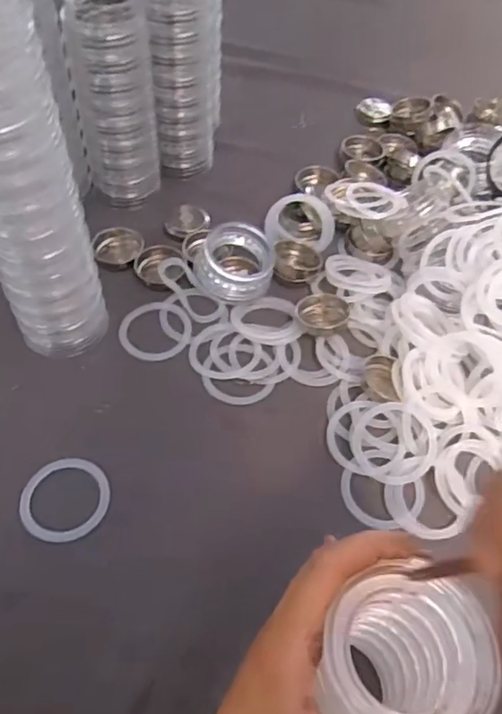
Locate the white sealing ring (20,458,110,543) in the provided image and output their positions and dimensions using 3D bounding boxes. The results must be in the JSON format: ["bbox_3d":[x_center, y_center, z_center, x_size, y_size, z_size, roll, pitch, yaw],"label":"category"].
[{"bbox_3d":[-0.126,0.095,0.397,0.056,0.005,0.060,2,55,-3],"label":"white sealing ring"}]

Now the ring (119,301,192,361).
[{"bbox_3d":[-0.080,-0.023,0.490,0.060,0.005,0.059,2,55,-3],"label":"ring"}]

